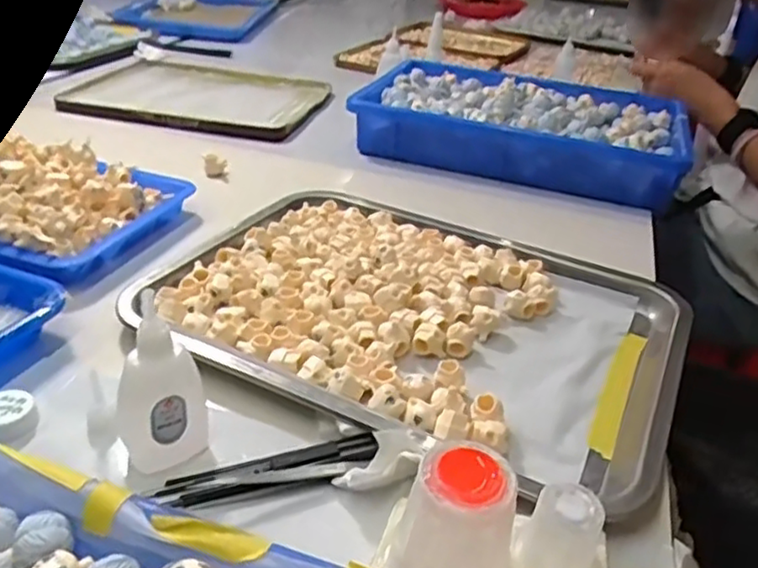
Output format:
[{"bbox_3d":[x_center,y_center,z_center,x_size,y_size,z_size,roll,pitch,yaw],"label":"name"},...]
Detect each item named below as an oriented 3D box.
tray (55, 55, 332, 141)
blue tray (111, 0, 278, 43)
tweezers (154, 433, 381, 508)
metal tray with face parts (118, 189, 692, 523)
[{"bbox_3d":[-0.243,-0.259,0.902,0.322,0.016,0.258,10,32,7],"label":"tray"},{"bbox_3d":[-0.352,-0.537,1.305,0.256,0.037,0.411,4,31,-2],"label":"blue tray"},{"bbox_3d":[-0.056,0.096,0.342,0.111,0.013,0.020,-6,33,-19],"label":"tweezers"},{"bbox_3d":[0.030,0.017,0.476,0.346,0.026,0.259,20,34,22],"label":"metal tray with face parts"}]

